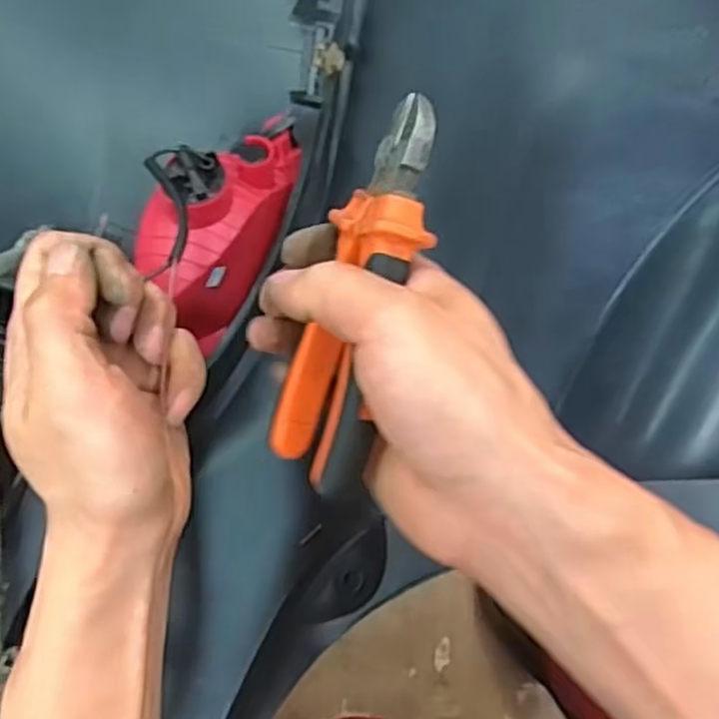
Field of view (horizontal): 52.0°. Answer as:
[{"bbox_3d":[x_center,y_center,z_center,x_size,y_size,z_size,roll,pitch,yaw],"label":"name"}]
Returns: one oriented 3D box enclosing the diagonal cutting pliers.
[{"bbox_3d":[0.004,-0.023,0.285,0.023,0.053,0.148,12,101,-32],"label":"diagonal cutting pliers"}]

